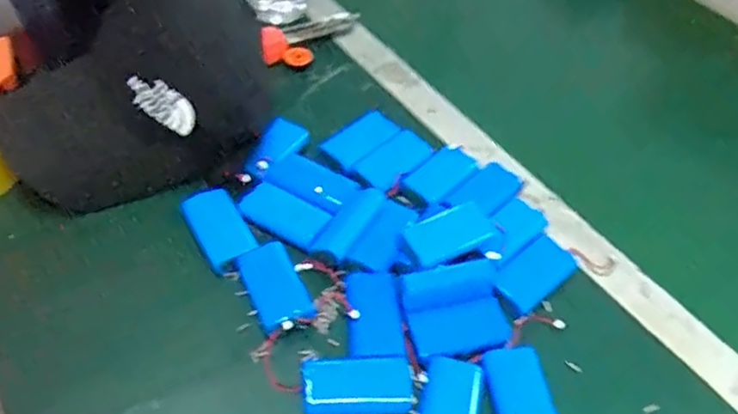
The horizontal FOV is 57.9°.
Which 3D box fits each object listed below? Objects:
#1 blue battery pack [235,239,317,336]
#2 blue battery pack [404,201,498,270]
[{"bbox_3d":[-0.065,0.056,0.468,0.038,0.015,0.067,-18,53,-20],"label":"blue battery pack"},{"bbox_3d":[0.062,0.022,0.505,0.071,0.017,0.036,-23,54,-23],"label":"blue battery pack"}]

